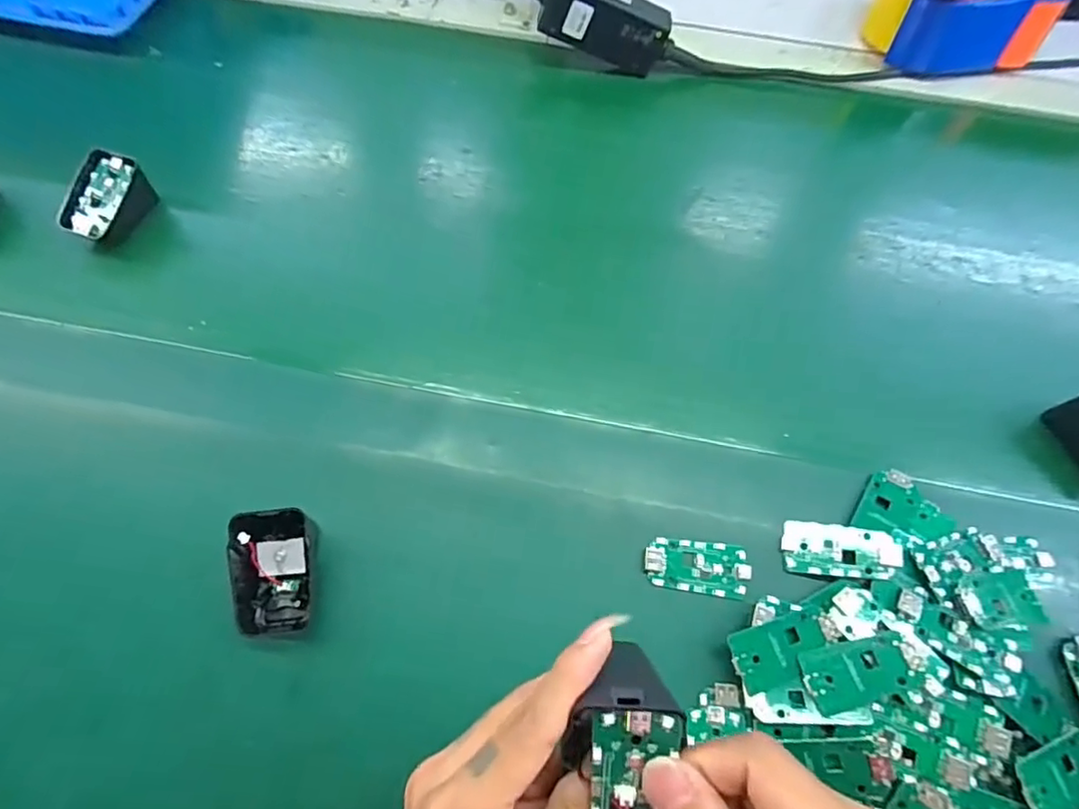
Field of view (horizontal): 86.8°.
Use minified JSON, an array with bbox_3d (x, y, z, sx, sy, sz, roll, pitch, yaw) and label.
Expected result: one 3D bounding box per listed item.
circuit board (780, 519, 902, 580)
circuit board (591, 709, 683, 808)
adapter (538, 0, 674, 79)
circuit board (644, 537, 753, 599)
[{"bbox_3d":[0.185,0.090,0.350,0.064,0.005,0.030,2,63,18],"label":"circuit board"},{"bbox_3d":[0.034,0.142,0.209,0.031,0.012,0.061,2,91,-2],"label":"circuit board"},{"bbox_3d":[0.063,-0.351,0.527,0.122,0.058,0.026,14,63,-18],"label":"adapter"},{"bbox_3d":[0.098,0.101,0.354,0.064,0.004,0.031,7,64,0],"label":"circuit board"}]

